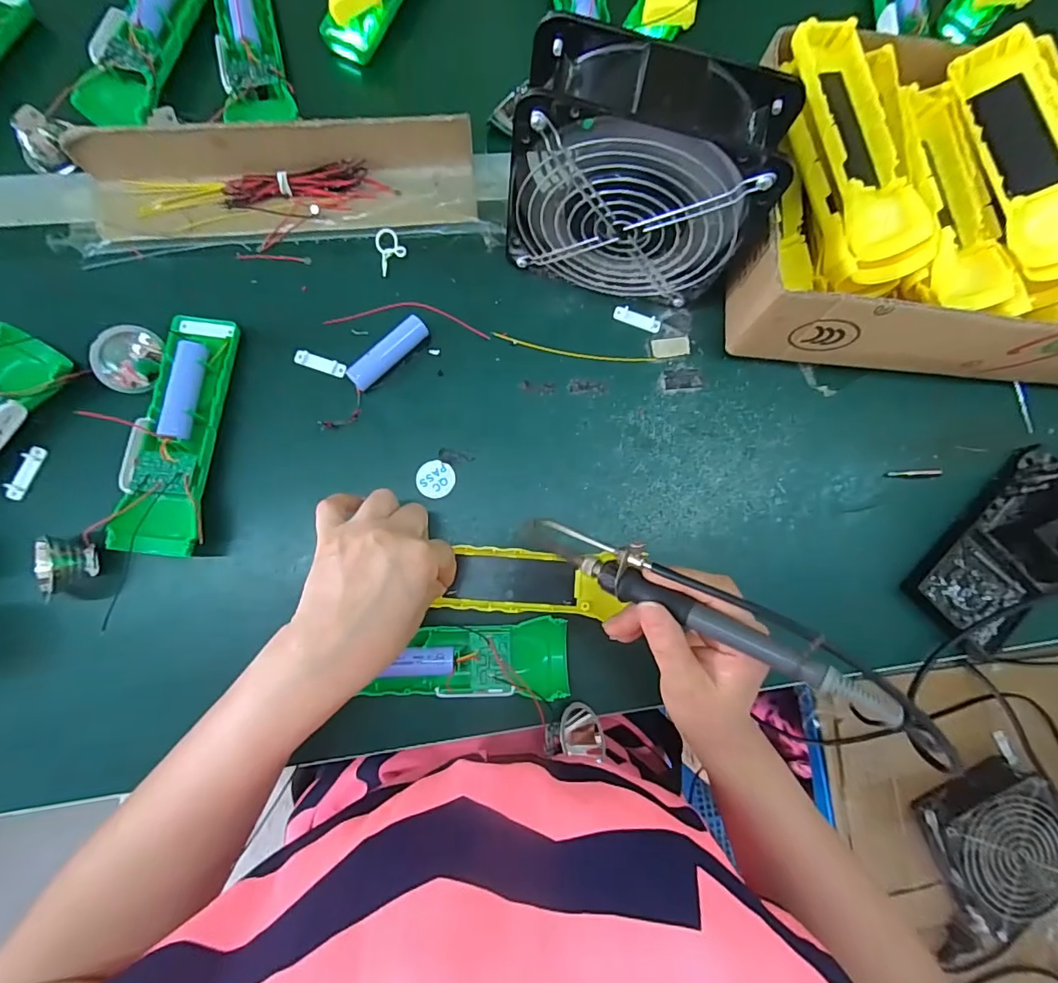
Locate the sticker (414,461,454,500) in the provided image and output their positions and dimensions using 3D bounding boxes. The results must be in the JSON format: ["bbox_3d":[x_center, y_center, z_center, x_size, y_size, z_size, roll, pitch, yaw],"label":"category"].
[{"bbox_3d":[-0.068,-0.009,0.366,0.027,0.004,0.027,0,81,-5],"label":"sticker"}]

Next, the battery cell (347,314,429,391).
[{"bbox_3d":[-0.103,-0.101,0.370,0.066,0.015,0.019,-43,87,-9],"label":"battery cell"}]

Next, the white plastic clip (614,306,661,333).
[{"bbox_3d":[0.085,-0.134,0.394,0.038,0.006,0.012,22,80,-1],"label":"white plastic clip"}]

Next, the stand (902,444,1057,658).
[{"bbox_3d":[0.360,0.039,0.353,0.079,0.070,0.159,45,81,3],"label":"stand"}]

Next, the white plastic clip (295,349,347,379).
[{"bbox_3d":[-0.152,-0.093,0.368,0.037,0.004,0.011,18,80,-2],"label":"white plastic clip"}]

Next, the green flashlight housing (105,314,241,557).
[{"bbox_3d":[-0.232,-0.040,0.338,0.046,0.027,0.161,7,81,-4],"label":"green flashlight housing"}]

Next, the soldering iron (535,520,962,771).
[{"bbox_3d":[0.091,0.062,0.256,0.210,0.019,0.025,25,79,30],"label":"soldering iron"}]

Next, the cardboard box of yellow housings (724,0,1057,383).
[{"bbox_3d":[0.364,-0.197,0.360,0.415,0.128,0.204,4,81,-4],"label":"cardboard box of yellow housings"}]

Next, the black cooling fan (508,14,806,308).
[{"bbox_3d":[0.069,-0.193,0.329,0.157,0.151,0.066,12,81,-3],"label":"black cooling fan"}]

